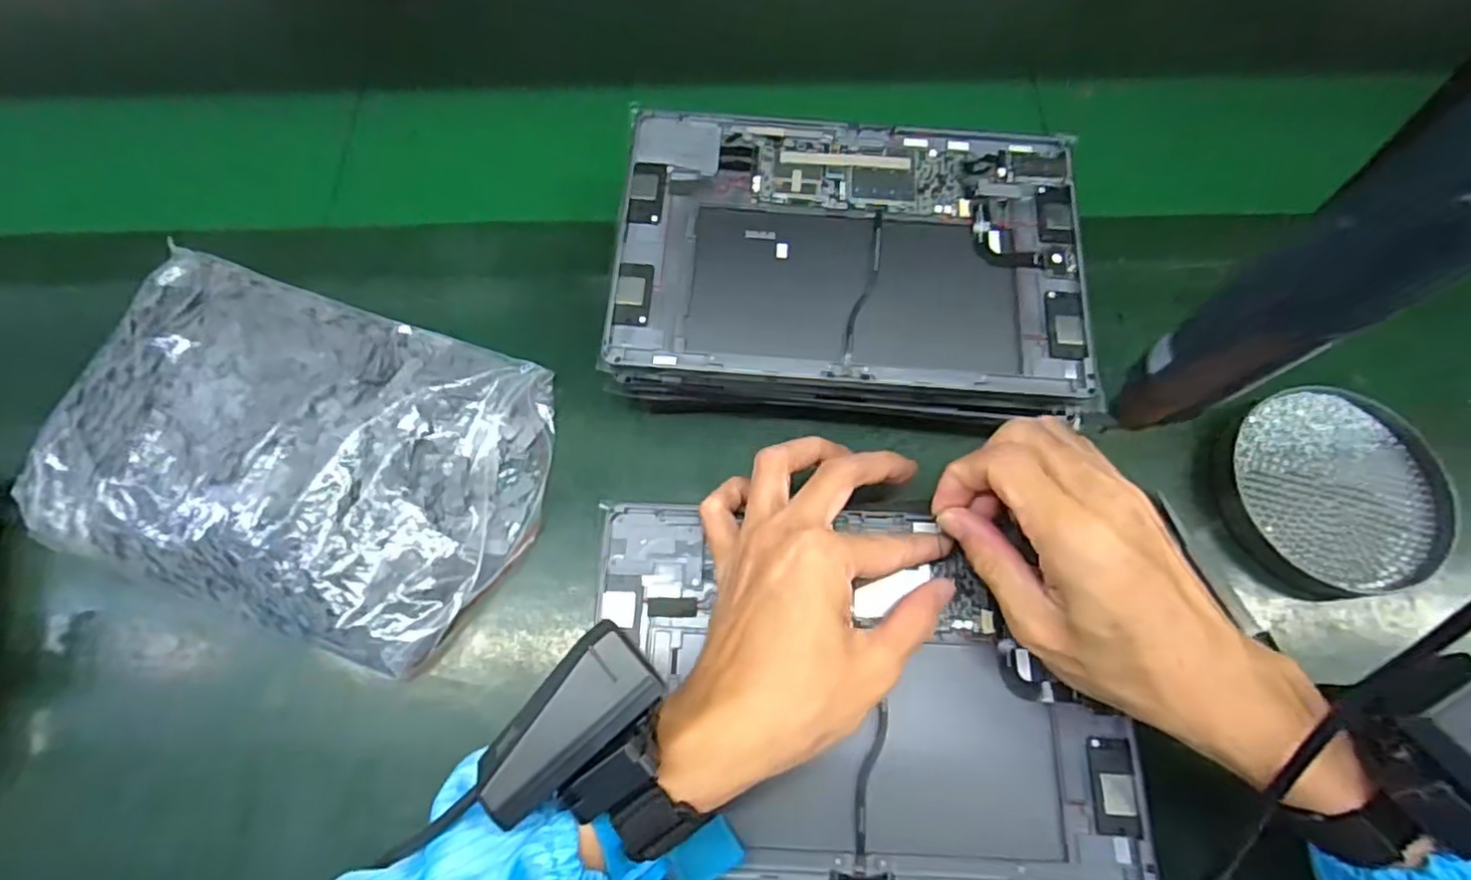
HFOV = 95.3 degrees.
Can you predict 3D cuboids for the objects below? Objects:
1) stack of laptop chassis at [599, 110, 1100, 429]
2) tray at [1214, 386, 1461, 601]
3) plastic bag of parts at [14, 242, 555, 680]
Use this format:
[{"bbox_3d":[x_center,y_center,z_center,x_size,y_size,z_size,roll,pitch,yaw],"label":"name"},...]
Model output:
[{"bbox_3d":[0.064,-0.095,0.393,0.257,0.062,0.177,4,68,1],"label":"stack of laptop chassis"},{"bbox_3d":[0.329,0.028,0.368,0.123,0.022,0.109,-2,68,-1],"label":"tray"},{"bbox_3d":[-0.242,0.002,0.371,0.265,0.030,0.174,18,69,7],"label":"plastic bag of parts"}]

